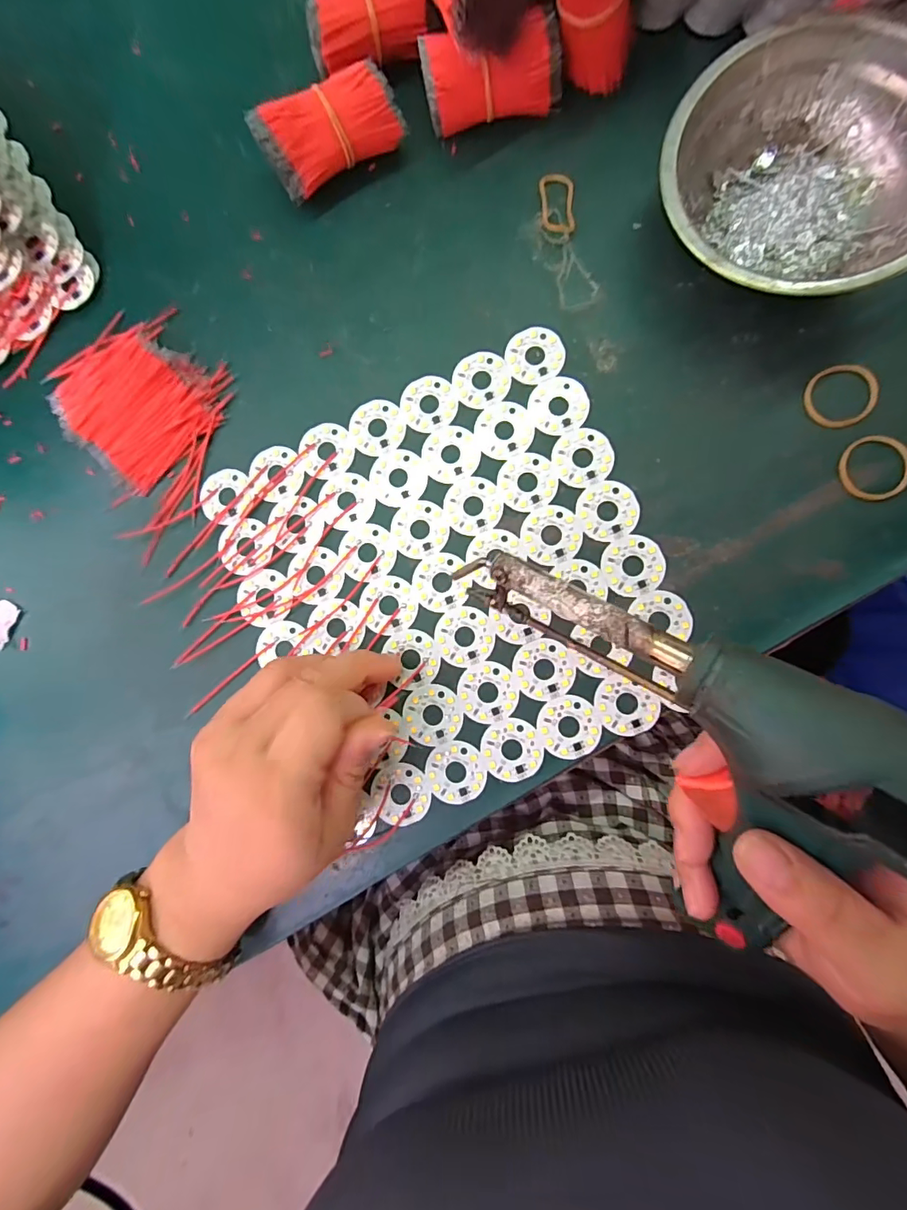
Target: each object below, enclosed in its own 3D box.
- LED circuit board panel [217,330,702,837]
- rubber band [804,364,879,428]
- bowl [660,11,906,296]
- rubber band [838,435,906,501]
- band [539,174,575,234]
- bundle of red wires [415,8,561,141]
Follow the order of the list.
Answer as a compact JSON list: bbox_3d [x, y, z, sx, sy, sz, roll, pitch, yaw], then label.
[{"bbox_3d":[-0.003,-0.012,0.253,0.204,0.004,0.208,-24,84,4],"label":"LED circuit board panel"},{"bbox_3d":[0.192,-0.103,0.239,0.031,0.004,0.031,1,86,6],"label":"rubber band"},{"bbox_3d":[0.161,-0.196,0.228,0.123,0.045,0.121,0,86,6],"label":"bowl"},{"bbox_3d":[0.206,-0.067,0.234,0.033,0.004,0.032,-17,84,4],"label":"rubber band"},{"bbox_3d":[0.056,-0.216,0.261,0.018,0.004,0.030,-1,86,6],"label":"band"},{"bbox_3d":[0.021,-0.277,0.255,0.070,0.033,0.024,-7,85,5],"label":"bundle of red wires"}]

